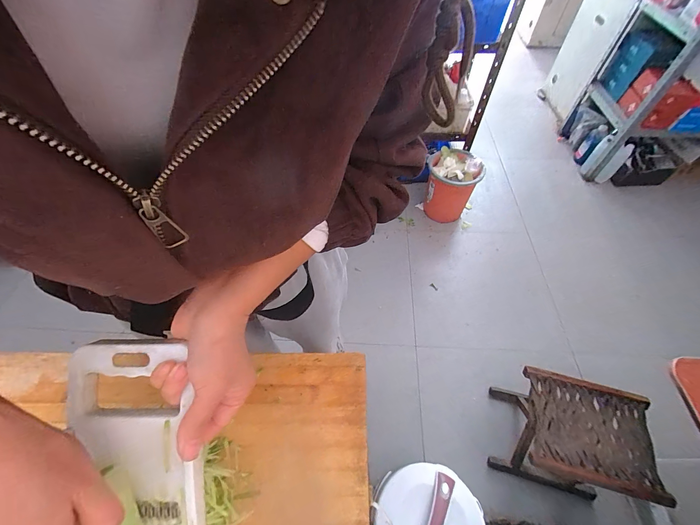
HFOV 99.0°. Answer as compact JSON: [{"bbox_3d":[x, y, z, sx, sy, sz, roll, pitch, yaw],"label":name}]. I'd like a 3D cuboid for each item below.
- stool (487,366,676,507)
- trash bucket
[{"bbox_3d":[0.610,0.511,0.883,0.291,0.328,0.244,13,56,11],"label":"stool"},{"bbox_3d":[0.464,-0.350,1.396,0.226,0.290,0.205,15,57,12],"label":"trash bucket"}]

